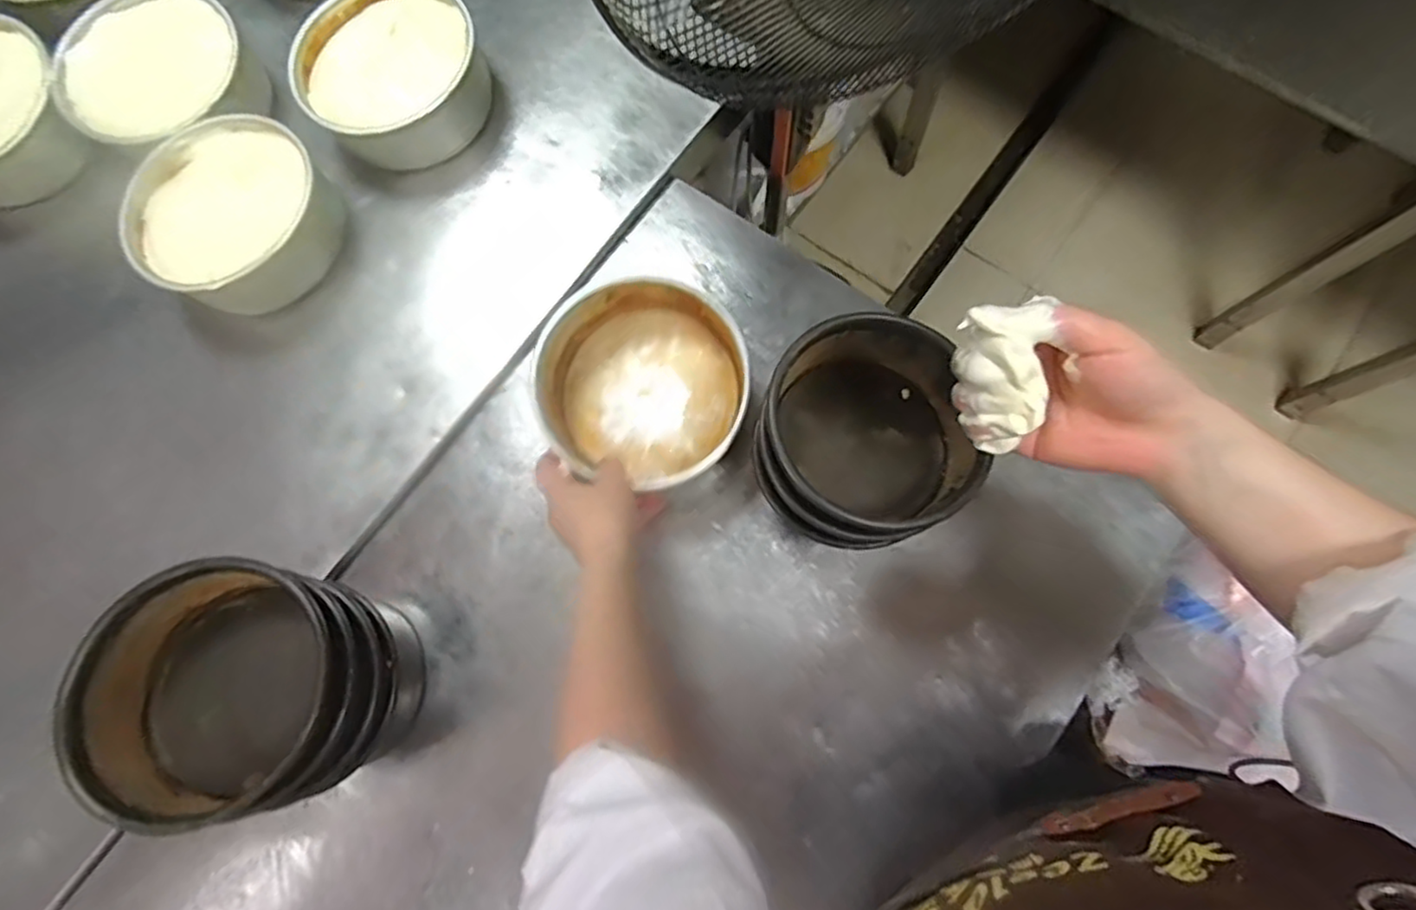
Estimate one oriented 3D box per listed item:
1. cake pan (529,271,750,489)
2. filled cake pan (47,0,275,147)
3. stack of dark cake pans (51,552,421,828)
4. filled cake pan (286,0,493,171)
[{"bbox_3d":[-0.058,-0.058,0.625,0.178,0.072,0.171,0,77,2],"label":"cake pan"},{"bbox_3d":[-0.572,-0.398,0.726,0.183,0.068,0.182,-1,76,3],"label":"filled cake pan"},{"bbox_3d":[-0.333,0.174,0.530,0.159,0.178,0.171,-20,78,-3],"label":"stack of dark cake pans"},{"bbox_3d":[-0.328,-0.394,0.702,0.186,0.076,0.184,-41,79,-7],"label":"filled cake pan"}]

